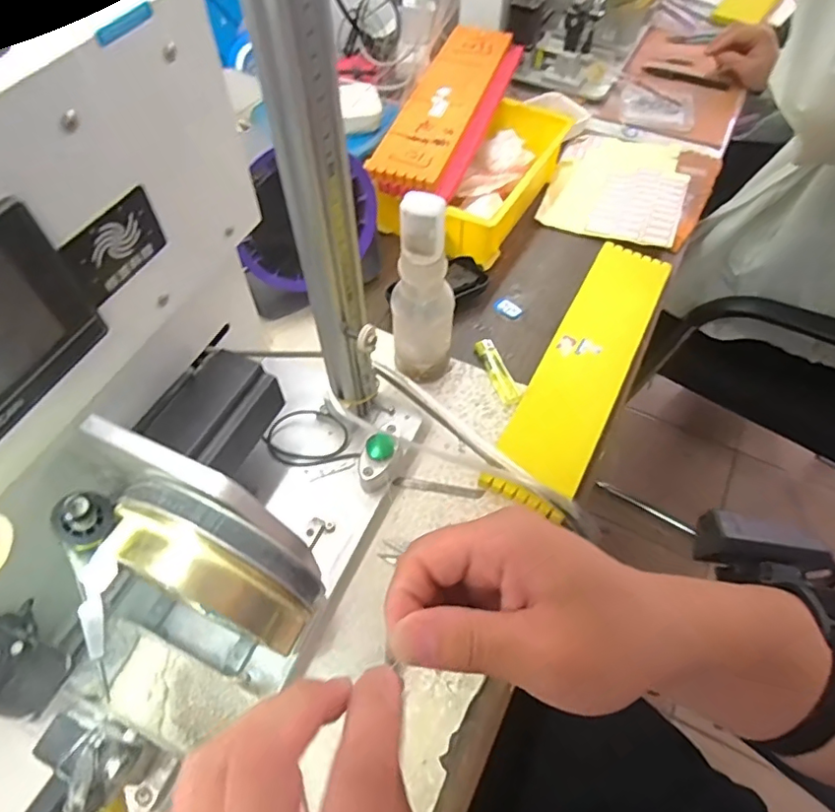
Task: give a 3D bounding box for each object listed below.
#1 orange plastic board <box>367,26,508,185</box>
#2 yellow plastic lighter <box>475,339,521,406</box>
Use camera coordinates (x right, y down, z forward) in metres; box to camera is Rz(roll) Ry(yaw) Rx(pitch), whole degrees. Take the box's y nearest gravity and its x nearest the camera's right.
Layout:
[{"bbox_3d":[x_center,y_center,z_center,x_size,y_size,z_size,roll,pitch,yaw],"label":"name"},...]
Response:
[{"bbox_3d":[0.035,-0.381,0.680,0.083,0.008,0.333,17,59,10],"label":"orange plastic board"},{"bbox_3d":[0.083,-0.035,0.569,0.020,0.010,0.080,-17,59,-10],"label":"yellow plastic lighter"}]

